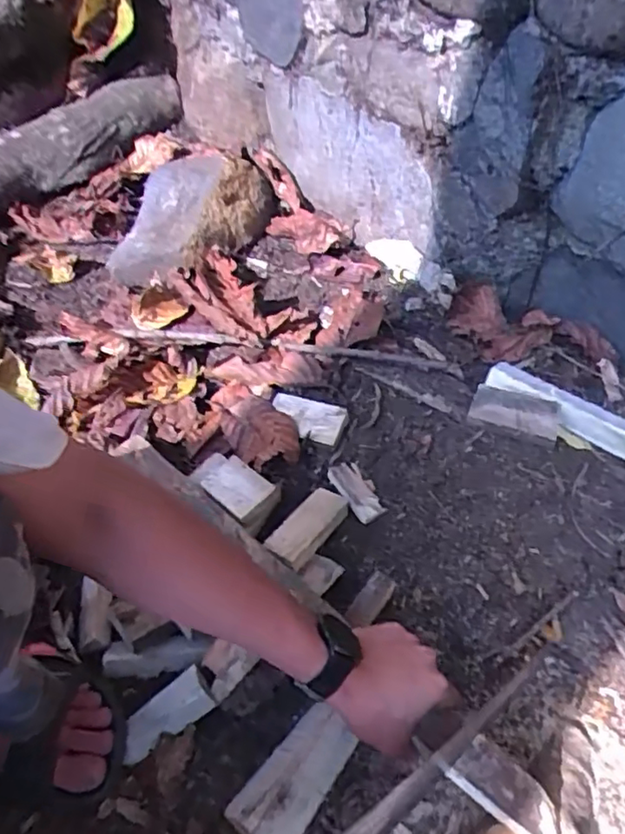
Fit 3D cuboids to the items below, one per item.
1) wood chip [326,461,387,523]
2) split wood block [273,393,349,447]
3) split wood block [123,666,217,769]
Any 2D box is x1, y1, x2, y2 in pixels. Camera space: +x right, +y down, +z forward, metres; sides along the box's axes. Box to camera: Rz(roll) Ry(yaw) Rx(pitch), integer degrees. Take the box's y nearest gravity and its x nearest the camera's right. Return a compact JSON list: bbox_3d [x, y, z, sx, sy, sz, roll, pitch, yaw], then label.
[{"bbox_3d":[0.053,0.083,0.715,0.041,0.012,0.078,-28,56,-18],"label":"wood chip"},{"bbox_3d":[-0.008,0.001,0.771,0.094,0.018,0.051,17,55,15],"label":"split wood block"},{"bbox_3d":[-0.137,0.272,0.561,0.093,0.017,0.039,-39,58,-4],"label":"split wood block"}]

